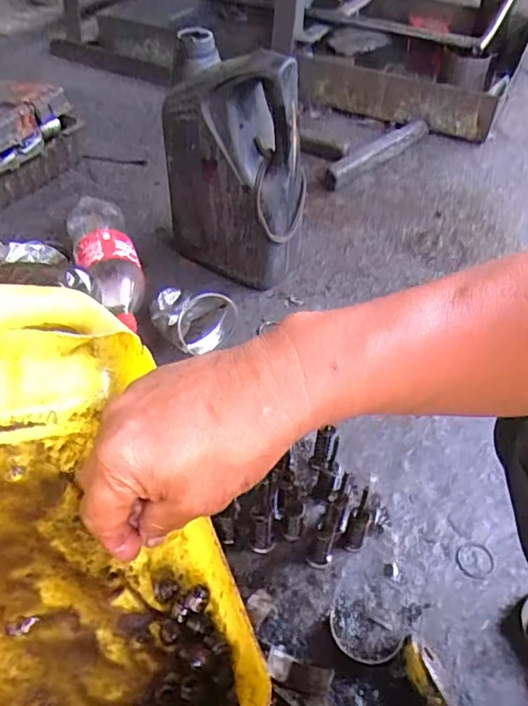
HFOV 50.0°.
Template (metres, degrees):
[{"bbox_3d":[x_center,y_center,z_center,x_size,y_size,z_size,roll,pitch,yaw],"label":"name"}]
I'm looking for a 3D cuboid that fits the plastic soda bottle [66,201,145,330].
[{"bbox_3d":[-0.238,-0.153,0.852,0.087,0.072,0.281,-14,49,-14],"label":"plastic soda bottle"}]

